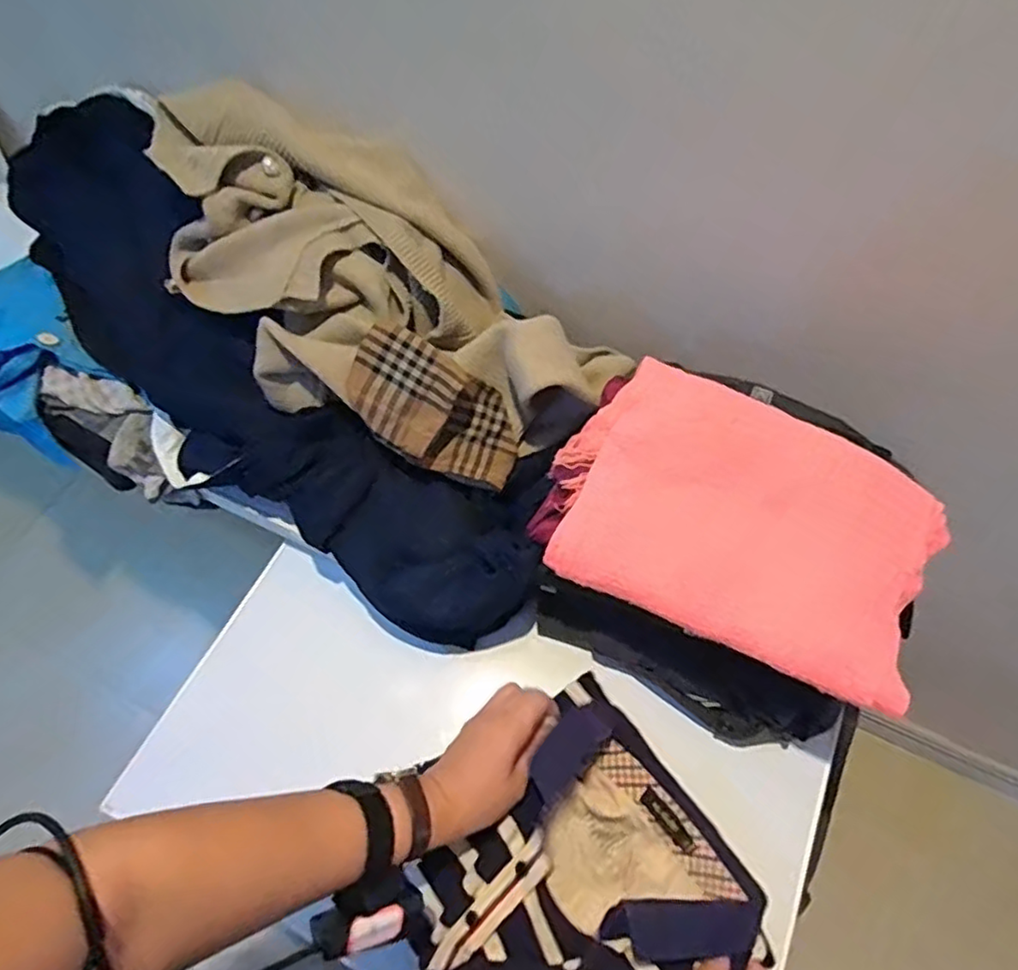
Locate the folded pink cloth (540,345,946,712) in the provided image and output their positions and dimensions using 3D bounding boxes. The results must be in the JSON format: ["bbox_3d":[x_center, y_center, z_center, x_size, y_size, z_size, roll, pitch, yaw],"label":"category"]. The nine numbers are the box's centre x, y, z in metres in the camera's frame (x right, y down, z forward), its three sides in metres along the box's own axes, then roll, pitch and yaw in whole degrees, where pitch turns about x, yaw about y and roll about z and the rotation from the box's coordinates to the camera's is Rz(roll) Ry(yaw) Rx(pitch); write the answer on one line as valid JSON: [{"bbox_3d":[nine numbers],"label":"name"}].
[{"bbox_3d":[0.190,0.025,0.526,0.300,0.060,0.199,24,65,14],"label":"folded pink cloth"}]

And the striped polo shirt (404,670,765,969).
[{"bbox_3d":[0.041,0.310,0.487,0.247,0.056,0.222,-35,66,-16],"label":"striped polo shirt"}]

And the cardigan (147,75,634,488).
[{"bbox_3d":[-0.140,-0.190,0.615,0.458,0.187,0.246,34,67,18],"label":"cardigan"}]

